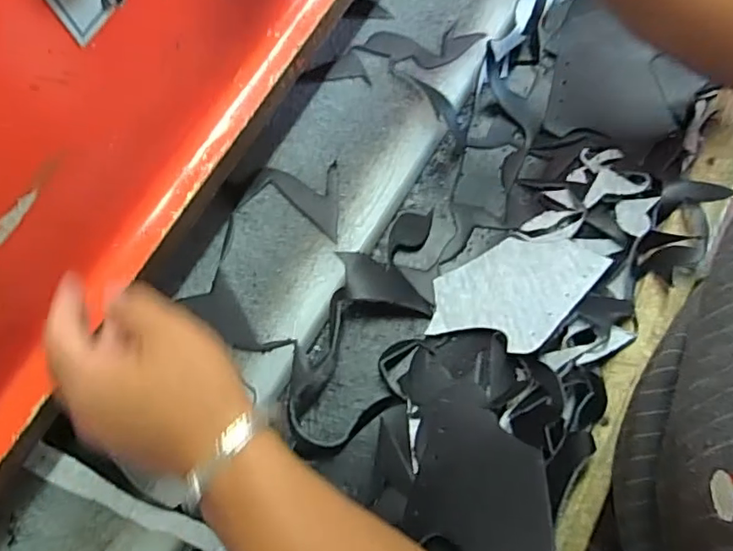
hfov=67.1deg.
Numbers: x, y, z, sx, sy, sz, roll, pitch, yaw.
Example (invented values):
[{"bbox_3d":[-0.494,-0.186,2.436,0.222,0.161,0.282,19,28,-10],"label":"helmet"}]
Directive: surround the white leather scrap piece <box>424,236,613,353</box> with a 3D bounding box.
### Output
[{"bbox_3d":[0.116,0.012,0.440,0.119,0.007,0.099,10,63,34],"label":"white leather scrap piece"}]

